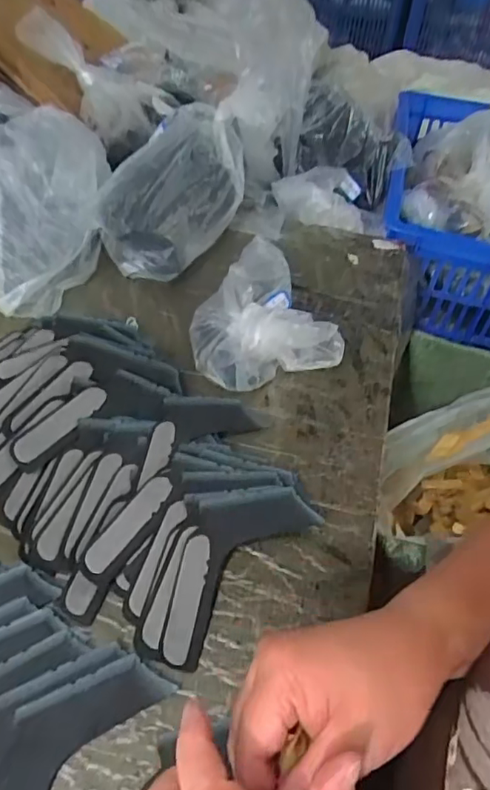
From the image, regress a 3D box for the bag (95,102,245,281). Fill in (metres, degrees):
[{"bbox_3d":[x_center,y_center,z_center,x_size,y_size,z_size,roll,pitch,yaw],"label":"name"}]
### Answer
[{"bbox_3d":[-0.080,-0.227,0.658,0.104,0.123,0.210,22,48,14],"label":"bag"}]

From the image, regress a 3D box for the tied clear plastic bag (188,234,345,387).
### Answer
[{"bbox_3d":[0.008,-0.079,0.568,0.124,0.060,0.154,-15,50,-19],"label":"tied clear plastic bag"}]

